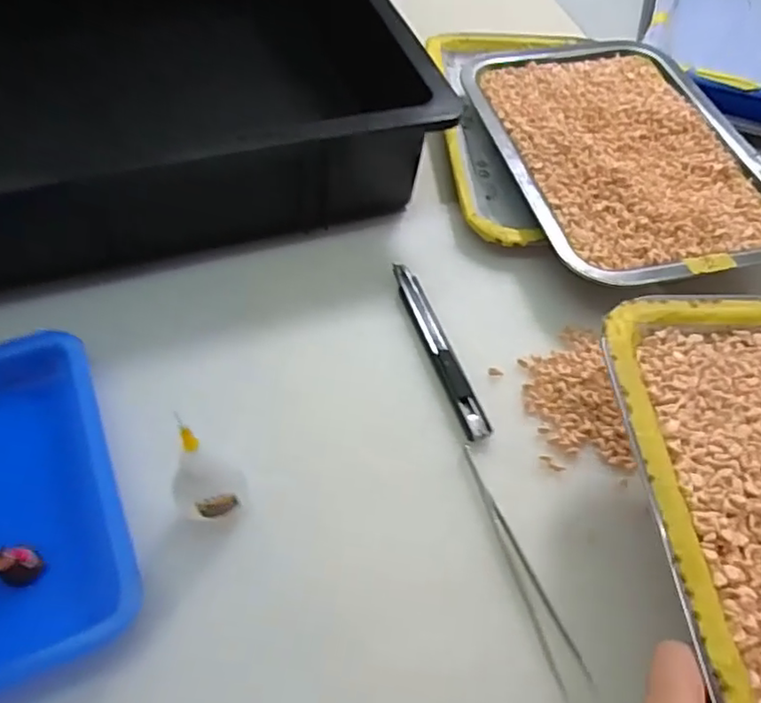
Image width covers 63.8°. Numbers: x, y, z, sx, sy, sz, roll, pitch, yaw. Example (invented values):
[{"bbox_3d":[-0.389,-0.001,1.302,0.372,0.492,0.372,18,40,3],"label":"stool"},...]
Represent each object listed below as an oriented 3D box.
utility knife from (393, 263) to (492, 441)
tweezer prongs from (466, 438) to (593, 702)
[{"bbox_3d":[0.036,-0.004,0.386,0.014,0.007,0.134,-14,58,-13],"label":"utility knife"},{"bbox_3d":[0.069,0.106,0.315,0.013,0.004,0.123,-16,59,-14],"label":"tweezer prongs"}]

